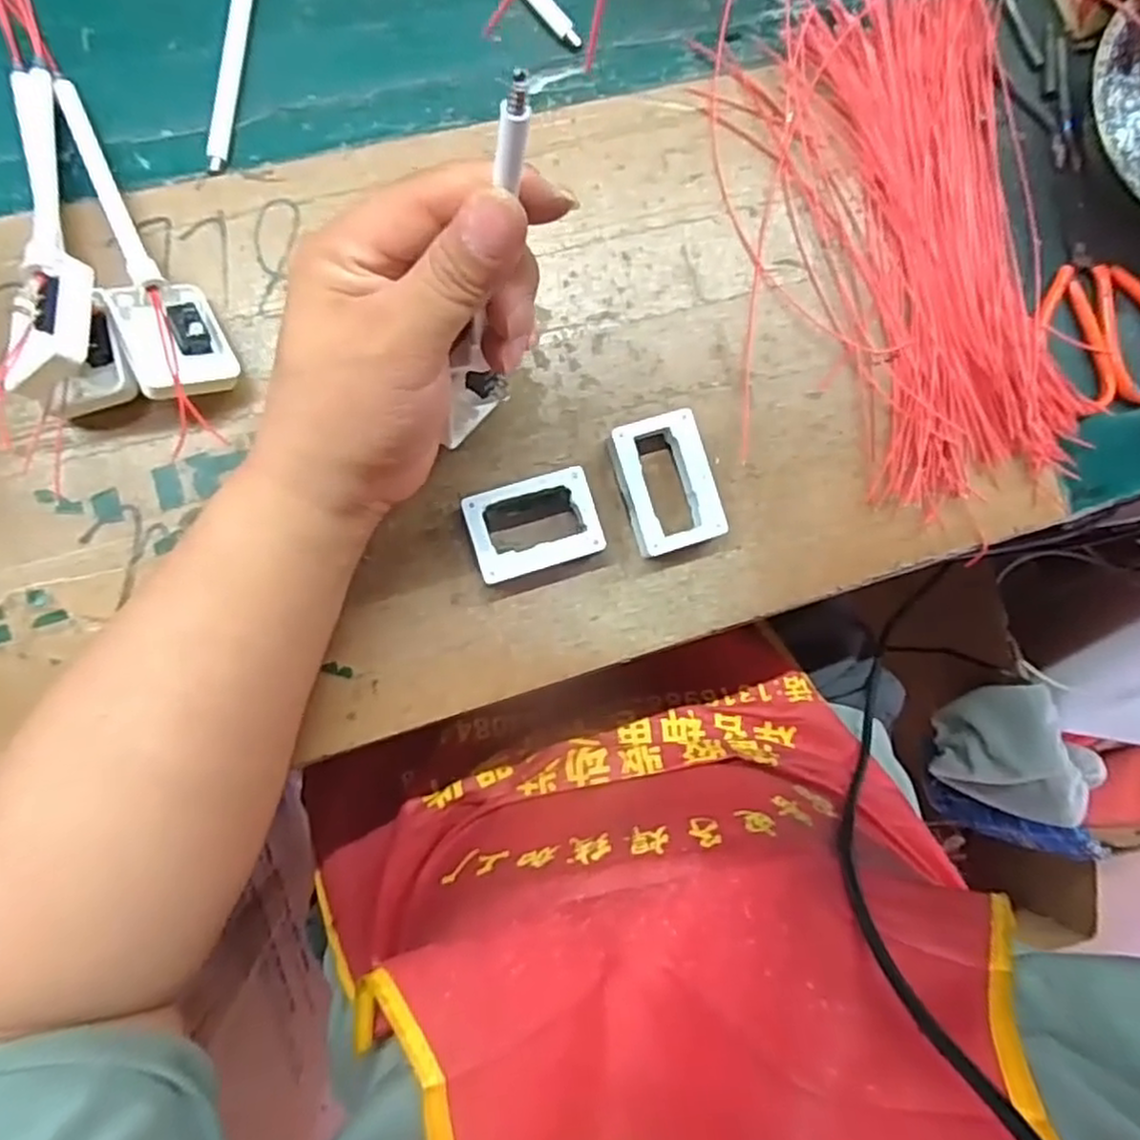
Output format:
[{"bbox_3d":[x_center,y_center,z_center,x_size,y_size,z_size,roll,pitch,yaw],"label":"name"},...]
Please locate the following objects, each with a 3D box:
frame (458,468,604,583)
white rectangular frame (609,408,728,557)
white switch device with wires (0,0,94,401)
[{"bbox_3d":[-0.016,-0.020,0.328,0.056,0.018,0.039,-17,89,-7],"label":"frame"},{"bbox_3d":[0.044,-0.040,0.338,0.042,0.016,0.060,-17,89,-7],"label":"white rectangular frame"},{"bbox_3d":[-0.221,-0.167,0.305,0.043,0.033,0.208,-10,74,-7],"label":"white switch device with wires"}]

